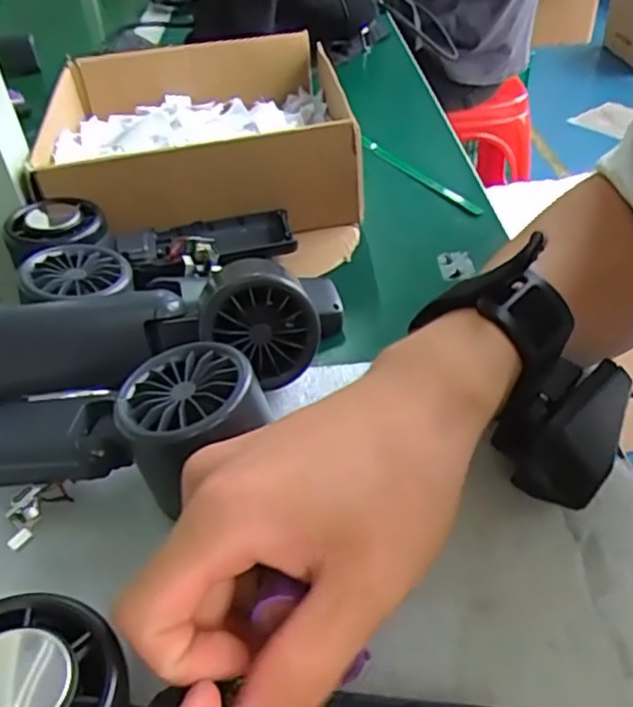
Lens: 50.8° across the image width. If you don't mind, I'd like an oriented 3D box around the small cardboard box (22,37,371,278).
[{"bbox_3d":[-0.085,-0.160,0.499,0.219,0.081,0.268,-4,41,0],"label":"small cardboard box"}]

